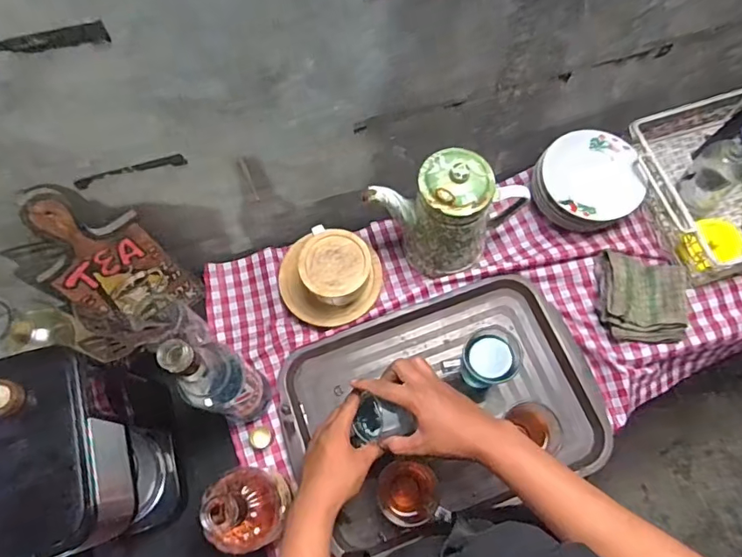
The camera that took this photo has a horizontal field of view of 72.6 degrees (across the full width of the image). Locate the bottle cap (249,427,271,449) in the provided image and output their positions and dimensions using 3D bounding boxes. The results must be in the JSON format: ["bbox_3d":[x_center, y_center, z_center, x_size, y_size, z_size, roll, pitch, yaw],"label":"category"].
[{"bbox_3d":[-0.157,0.227,0.720,0.031,0.004,0.029,0,69,1],"label":"bottle cap"}]

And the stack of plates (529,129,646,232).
[{"bbox_3d":[0.328,-0.139,0.782,0.143,0.089,0.147,-26,71,-8],"label":"stack of plates"}]

